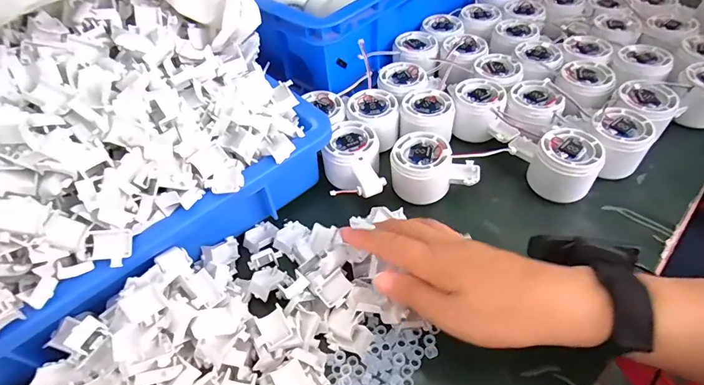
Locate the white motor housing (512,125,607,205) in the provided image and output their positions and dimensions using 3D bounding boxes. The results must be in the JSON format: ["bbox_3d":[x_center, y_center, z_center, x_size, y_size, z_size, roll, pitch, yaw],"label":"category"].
[{"bbox_3d":[0.197,-0.029,0.391,0.077,0.051,0.057,21,54,20],"label":"white motor housing"}]

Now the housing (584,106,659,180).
[{"bbox_3d":[0.262,-0.050,0.401,0.057,0.050,0.061,-2,50,2],"label":"housing"}]

